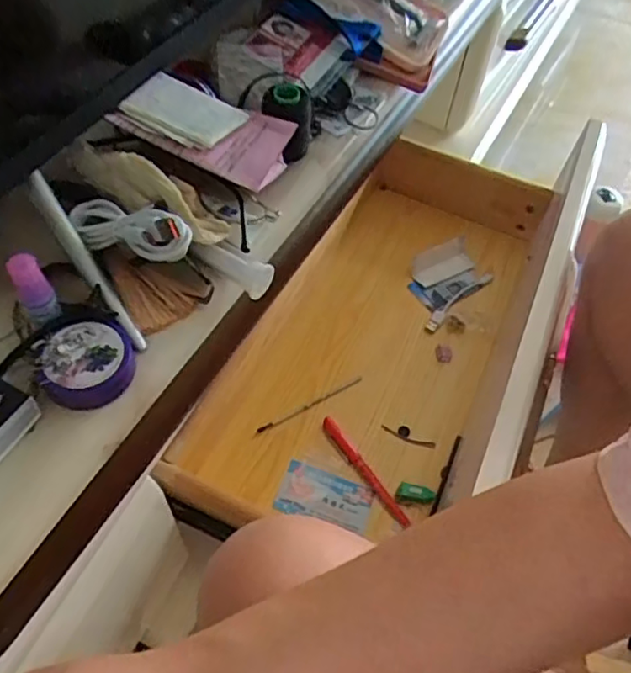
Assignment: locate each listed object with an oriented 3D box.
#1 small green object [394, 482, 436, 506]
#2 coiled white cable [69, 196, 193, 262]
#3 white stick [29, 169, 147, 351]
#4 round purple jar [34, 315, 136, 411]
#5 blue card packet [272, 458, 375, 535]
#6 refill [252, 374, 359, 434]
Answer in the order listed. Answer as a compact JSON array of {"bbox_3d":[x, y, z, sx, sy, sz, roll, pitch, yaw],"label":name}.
[{"bbox_3d":[0.099,0.156,0.605,0.039,0.019,0.017,1,54,-4],"label":"small green object"},{"bbox_3d":[-0.114,-0.063,0.360,0.084,0.024,0.027,16,54,22],"label":"coiled white cable"},{"bbox_3d":[-0.135,-0.044,0.360,0.011,0.012,0.118,-32,90,-24],"label":"white stick"},{"bbox_3d":[-0.130,0.013,0.343,0.051,0.018,0.053,1,54,-4],"label":"round purple jar"},{"bbox_3d":[0.010,0.160,0.604,0.090,0.008,0.053,18,57,5],"label":"blue card packet"},{"bbox_3d":[-0.005,0.075,0.657,0.137,0.010,0.007,-26,60,-21],"label":"refill"}]

